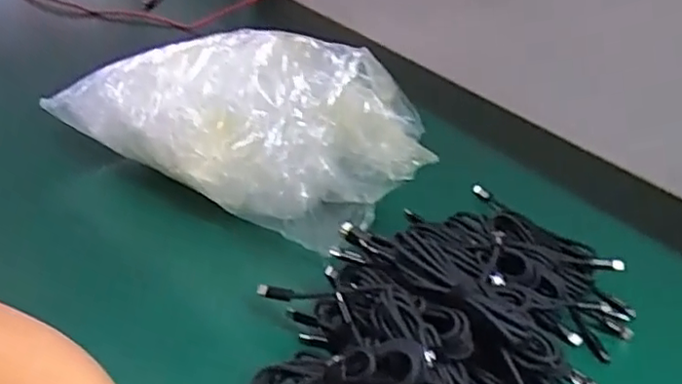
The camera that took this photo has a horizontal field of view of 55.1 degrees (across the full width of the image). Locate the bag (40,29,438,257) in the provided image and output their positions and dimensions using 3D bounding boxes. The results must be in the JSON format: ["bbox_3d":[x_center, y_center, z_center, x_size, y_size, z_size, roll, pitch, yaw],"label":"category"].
[{"bbox_3d":[-0.098,-0.072,0.592,0.357,0.135,0.138,20,31,20],"label":"bag"}]

